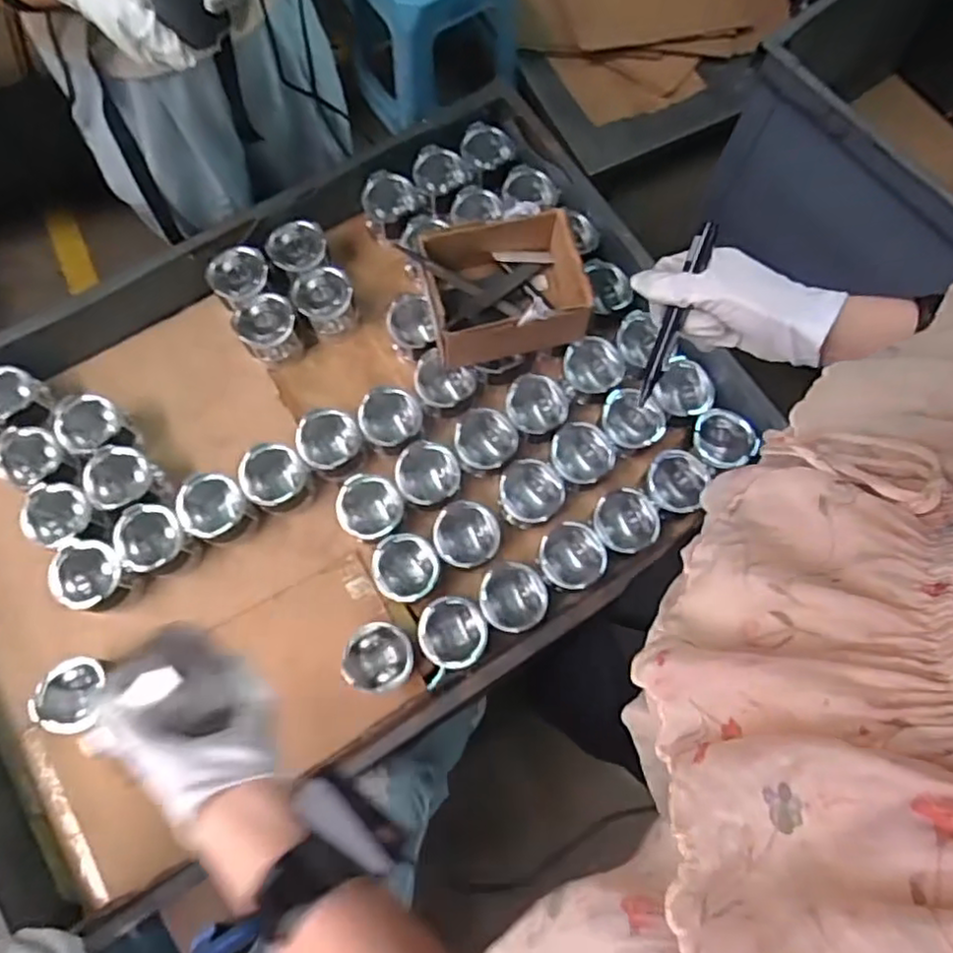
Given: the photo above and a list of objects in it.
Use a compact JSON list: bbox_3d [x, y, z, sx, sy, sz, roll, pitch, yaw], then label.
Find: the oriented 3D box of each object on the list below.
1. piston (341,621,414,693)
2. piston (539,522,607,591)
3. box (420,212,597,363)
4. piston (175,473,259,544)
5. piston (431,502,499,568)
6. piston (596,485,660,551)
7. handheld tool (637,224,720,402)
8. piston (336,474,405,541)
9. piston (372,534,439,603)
[{"bbox_3d":[-0.120,0.224,0.827,0.084,0.077,0.079,0,75,-1],"label":"piston"},{"bbox_3d":[0.119,0.106,0.864,0.079,0.055,0.084,0,75,-1],"label":"piston"},{"bbox_3d":[0.035,-0.247,0.876,0.196,0.108,0.153,-13,75,-5],"label":"box"},{"bbox_3d":[-0.342,0.044,0.872,0.079,0.061,0.080,-43,80,-11],"label":"piston"},{"bbox_3d":[-0.013,0.078,0.862,0.083,0.054,0.080,35,77,8],"label":"piston"},{"bbox_3d":[0.193,0.061,0.875,0.084,0.055,0.080,-43,80,-12],"label":"piston"},{"bbox_3d":[0.143,-0.116,0.482,0.013,0.014,0.131,20,107,4],"label":"handheld tool"},{"bbox_3d":[-0.139,0.046,0.881,0.078,0.074,0.076,0,75,-1],"label":"piston"},{"bbox_3d":[-0.090,0.120,0.862,0.082,0.063,0.083,0,75,-1],"label":"piston"}]

